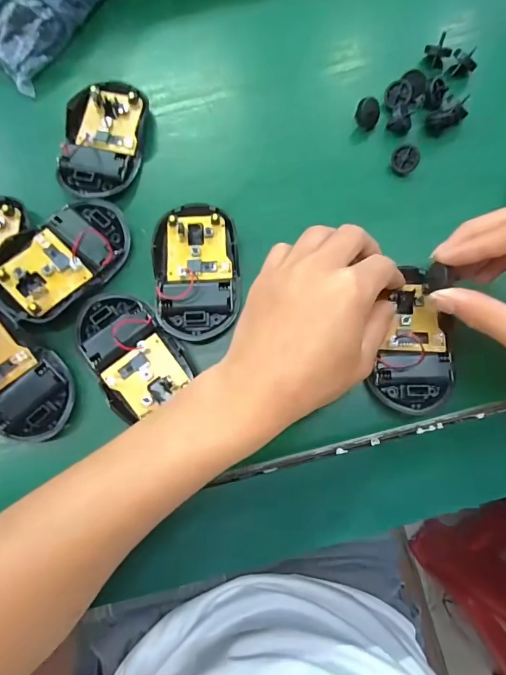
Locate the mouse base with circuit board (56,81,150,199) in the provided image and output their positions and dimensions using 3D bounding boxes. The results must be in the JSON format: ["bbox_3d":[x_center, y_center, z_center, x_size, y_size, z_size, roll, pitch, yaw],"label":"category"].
[{"bbox_3d":[-0.112,-0.147,0.308,0.056,0.017,0.092,6,79,1],"label":"mouse base with circuit board"}]

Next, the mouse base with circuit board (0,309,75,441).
[{"bbox_3d":[-0.159,0.023,0.265,0.094,0.026,0.054,44,82,8],"label":"mouse base with circuit board"}]

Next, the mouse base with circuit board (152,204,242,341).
[{"bbox_3d":[-0.039,-0.047,0.280,0.058,0.018,0.094,-6,79,-1],"label":"mouse base with circuit board"}]

